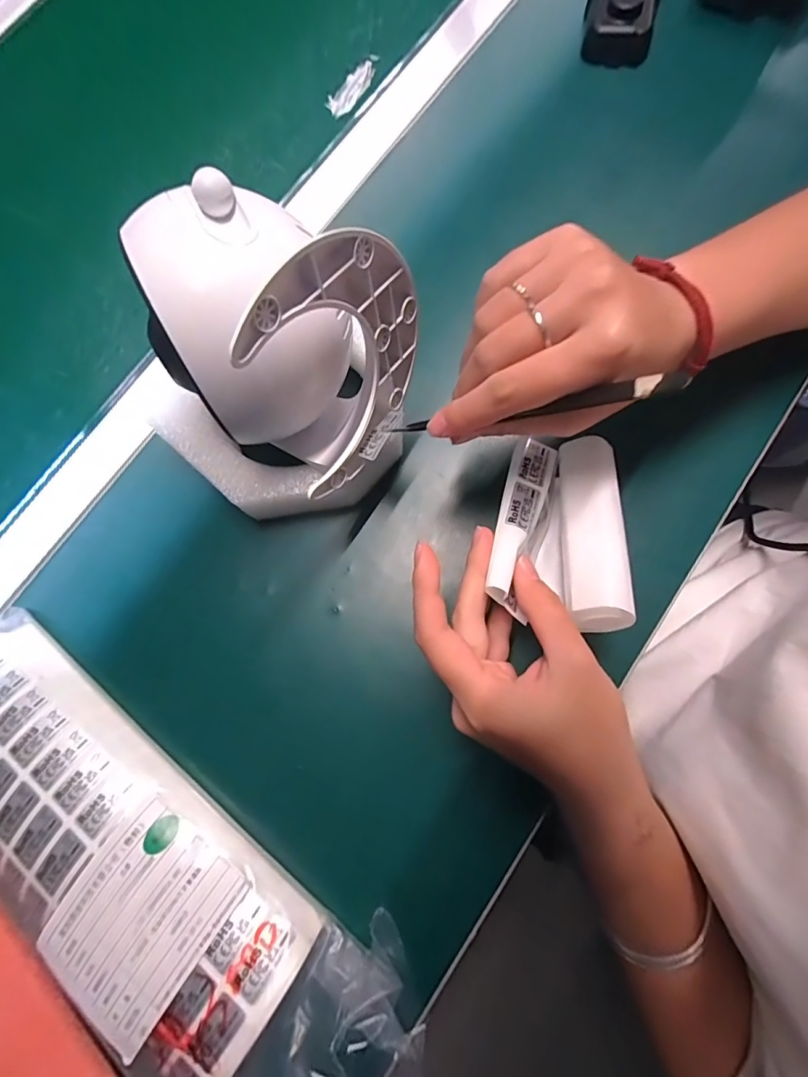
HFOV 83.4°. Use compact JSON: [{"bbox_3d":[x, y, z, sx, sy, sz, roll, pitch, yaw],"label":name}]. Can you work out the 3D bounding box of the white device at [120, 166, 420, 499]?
[{"bbox_3d":[-0.058,-0.094,0.222,0.107,0.115,0.095,24,81,10],"label":"white device"}]

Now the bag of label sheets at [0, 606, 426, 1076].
[{"bbox_3d":[-0.146,0.176,0.238,0.327,0.032,0.110,37,83,12],"label":"bag of label sheets"}]

